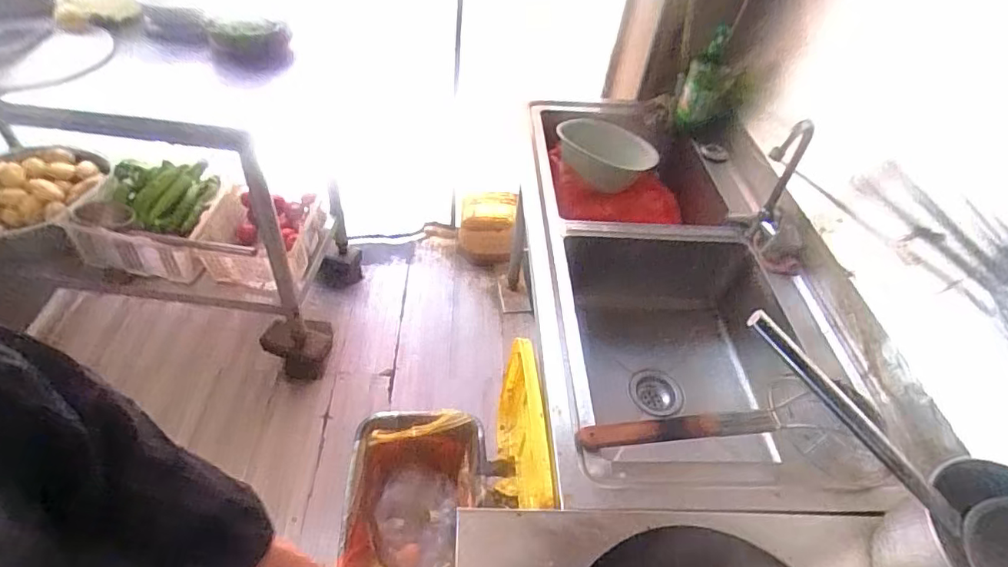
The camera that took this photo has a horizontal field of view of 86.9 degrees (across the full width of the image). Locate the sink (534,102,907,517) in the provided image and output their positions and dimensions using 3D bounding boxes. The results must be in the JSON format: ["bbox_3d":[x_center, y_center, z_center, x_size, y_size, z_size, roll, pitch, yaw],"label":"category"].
[{"bbox_3d":[0.408,-0.032,1.241,0.598,0.286,1.230,4,45,-3],"label":"sink"}]

